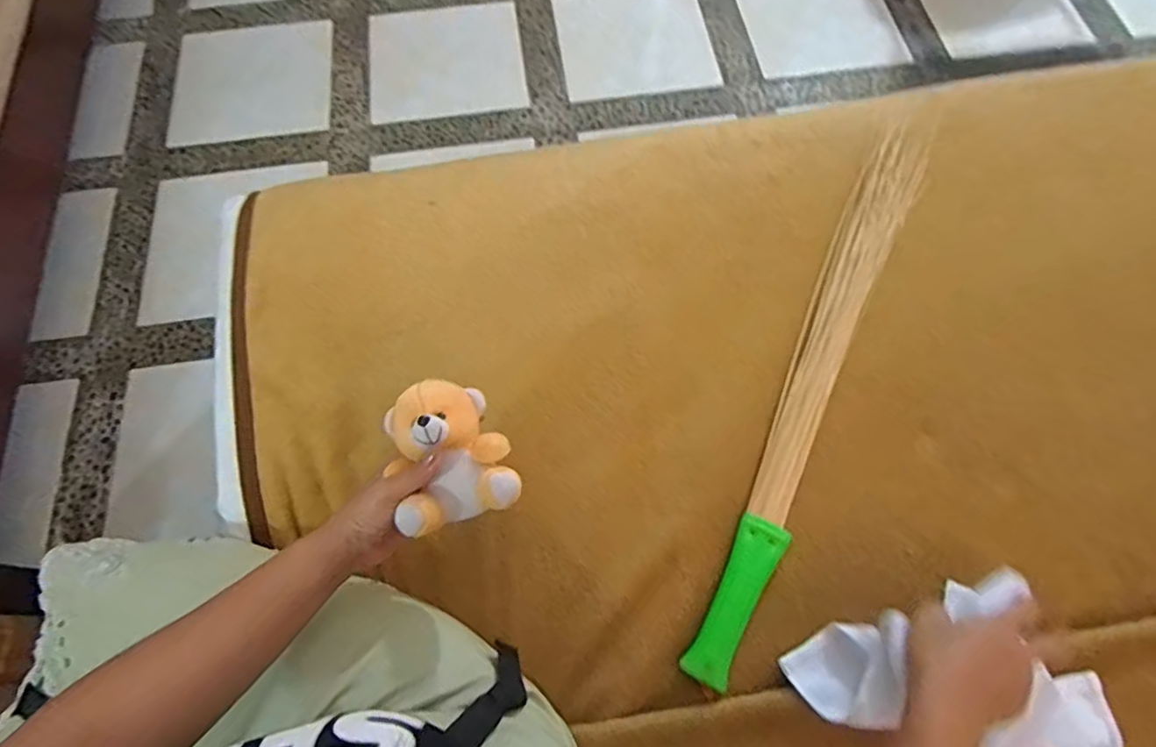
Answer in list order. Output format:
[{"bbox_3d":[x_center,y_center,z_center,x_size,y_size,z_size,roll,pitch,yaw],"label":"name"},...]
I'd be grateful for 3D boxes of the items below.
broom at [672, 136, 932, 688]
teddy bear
[{"bbox_3d":[0.266,-0.015,0.682,0.068,0.024,0.700,25,70,11],"label":"broom"},{"bbox_3d":[-0.109,0.065,0.519,0.096,0.068,0.112,-16,68,-6],"label":"teddy bear"}]

